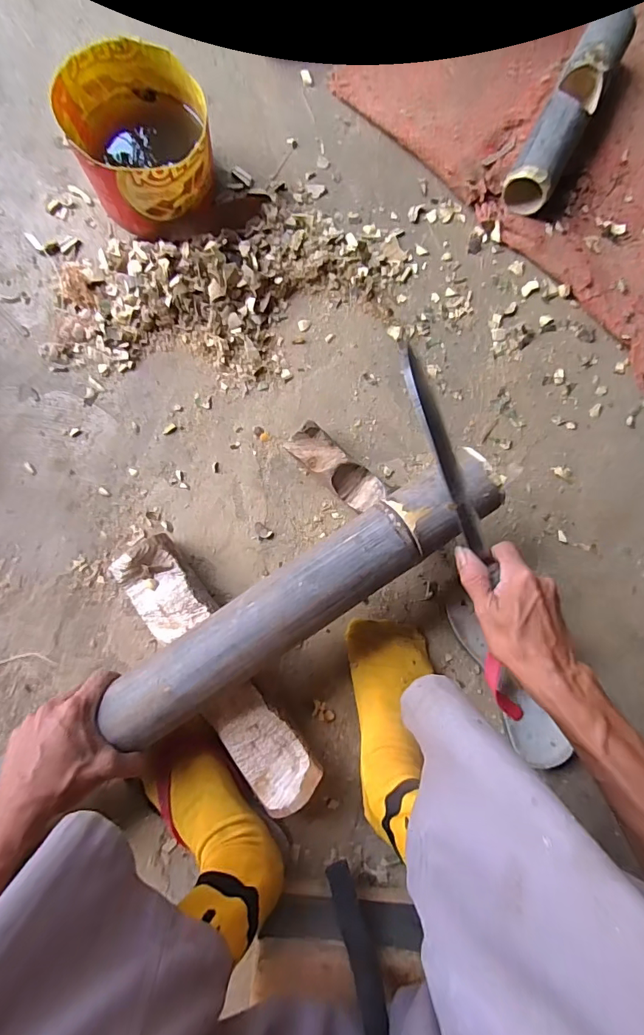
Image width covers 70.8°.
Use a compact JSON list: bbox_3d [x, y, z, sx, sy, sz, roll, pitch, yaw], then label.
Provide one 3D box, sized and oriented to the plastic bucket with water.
[{"bbox_3d":[-0.194,-0.411,0.498,0.138,0.087,0.146,0,85,-3],"label":"plastic bucket with water"}]

